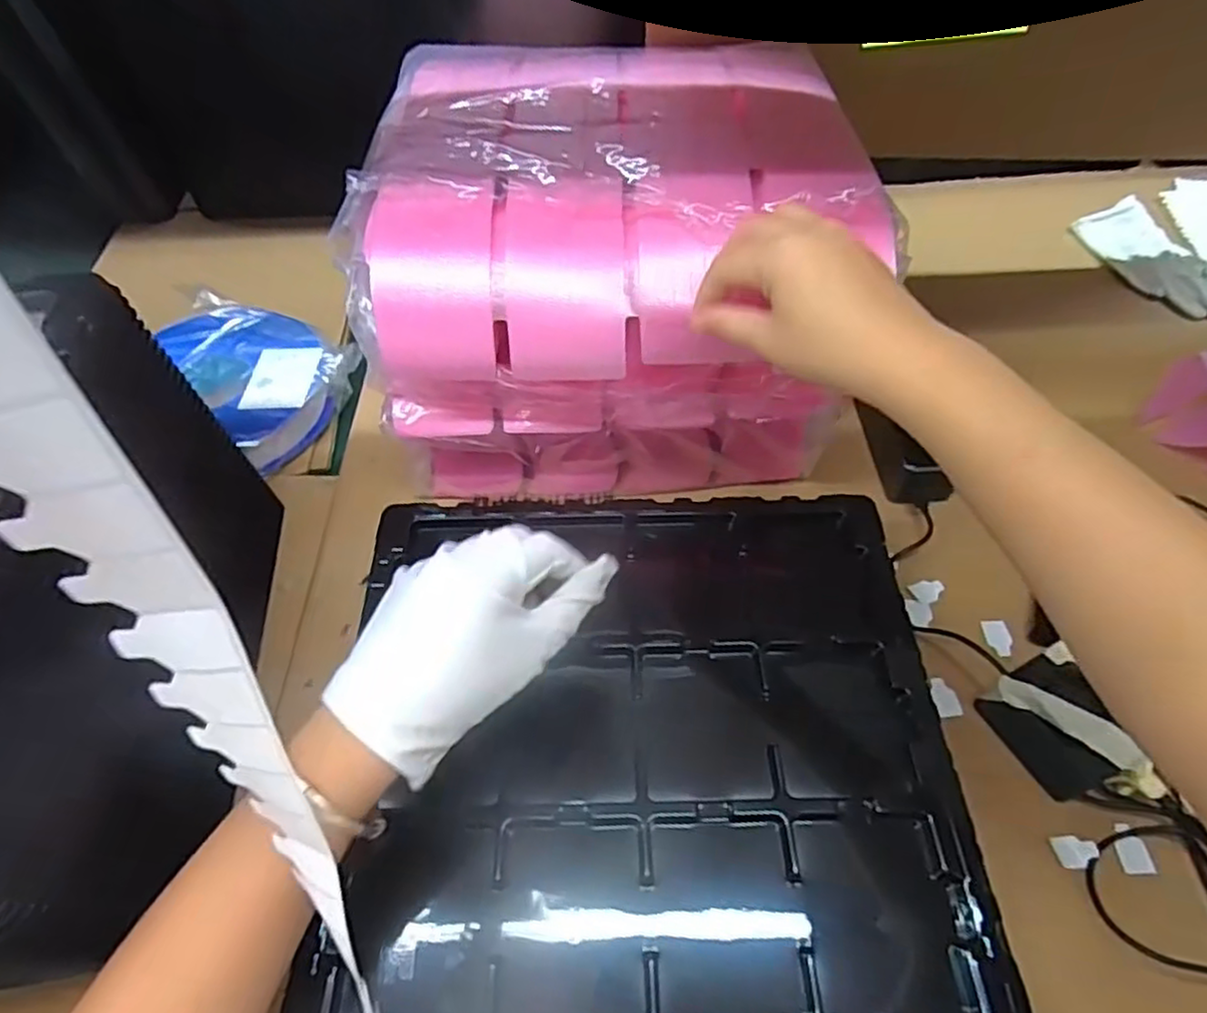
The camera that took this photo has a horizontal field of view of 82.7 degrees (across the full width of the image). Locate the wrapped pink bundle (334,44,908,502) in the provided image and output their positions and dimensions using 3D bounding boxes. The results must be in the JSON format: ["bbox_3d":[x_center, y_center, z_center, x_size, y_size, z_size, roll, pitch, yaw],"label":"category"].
[{"bbox_3d":[0.010,-0.173,0.551,0.325,0.250,0.282,4,56,4],"label":"wrapped pink bundle"}]

